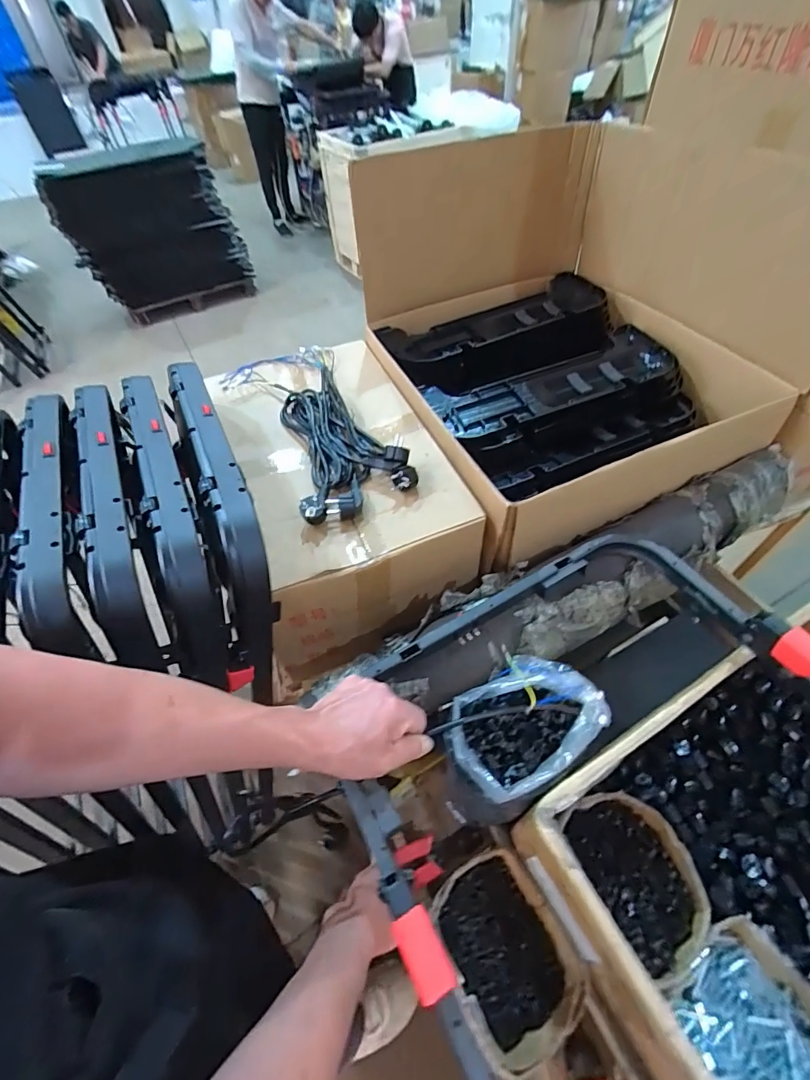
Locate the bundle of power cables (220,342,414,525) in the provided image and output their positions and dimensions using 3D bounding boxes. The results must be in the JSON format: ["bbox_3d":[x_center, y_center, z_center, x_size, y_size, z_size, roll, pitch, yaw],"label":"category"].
[{"bbox_3d":[-0.159,-0.212,0.748,0.198,0.052,0.455,-23,57,-15],"label":"bundle of power cables"}]

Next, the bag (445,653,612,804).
[{"bbox_3d":[0.140,0.216,0.531,0.179,0.058,0.126,-29,59,-18],"label":"bag"}]

